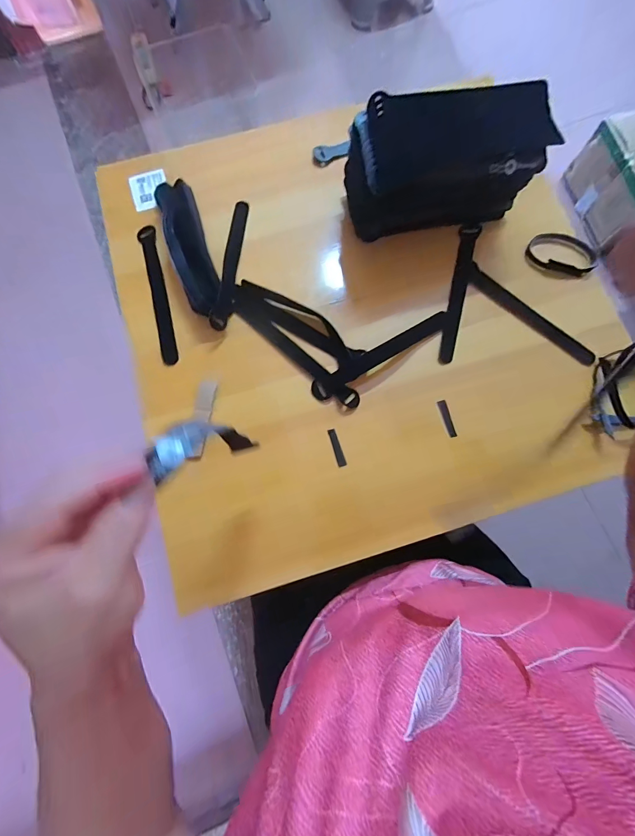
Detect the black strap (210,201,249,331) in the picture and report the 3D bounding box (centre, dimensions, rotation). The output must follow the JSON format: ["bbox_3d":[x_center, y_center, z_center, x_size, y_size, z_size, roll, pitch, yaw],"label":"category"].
[{"bbox_3d":[-0.110,-0.200,0.446,0.020,0.019,0.191,4,77,1],"label":"black strap"}]

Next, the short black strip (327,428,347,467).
[{"bbox_3d":[0.023,0.034,0.406,0.010,0.005,0.044,-17,77,-4],"label":"short black strip"}]

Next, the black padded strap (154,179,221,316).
[{"bbox_3d":[-0.161,-0.217,0.438,0.044,0.028,0.181,-17,77,-4],"label":"black padded strap"}]

